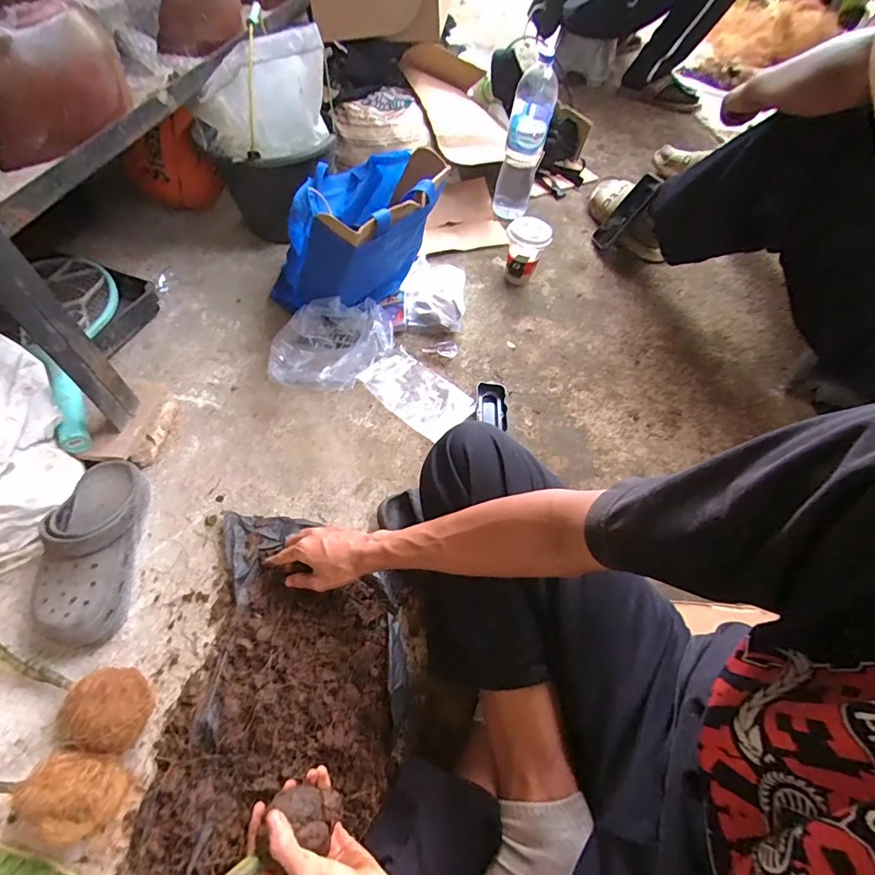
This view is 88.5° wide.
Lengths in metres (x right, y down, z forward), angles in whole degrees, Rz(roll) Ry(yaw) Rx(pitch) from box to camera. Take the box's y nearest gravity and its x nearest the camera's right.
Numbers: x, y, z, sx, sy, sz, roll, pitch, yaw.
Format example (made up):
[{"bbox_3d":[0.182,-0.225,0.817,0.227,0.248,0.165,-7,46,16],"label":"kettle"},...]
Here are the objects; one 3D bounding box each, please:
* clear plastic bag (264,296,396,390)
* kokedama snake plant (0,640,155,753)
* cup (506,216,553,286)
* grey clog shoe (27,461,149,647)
[{"bbox_3d":[-0.187,-0.167,0.787,0.211,0.082,0.137,-9,59,-10],"label":"clear plastic bag"},{"bbox_3d":[-0.455,0.237,0.474,0.311,0.145,0.076,20,58,8],"label":"kokedama snake plant"},{"bbox_3d":[0.183,-0.383,0.937,0.082,0.117,0.086,8,57,0],"label":"cup"},{"bbox_3d":[-0.438,0.136,0.571,0.101,0.079,0.235,-2,58,-6],"label":"grey clog shoe"}]

